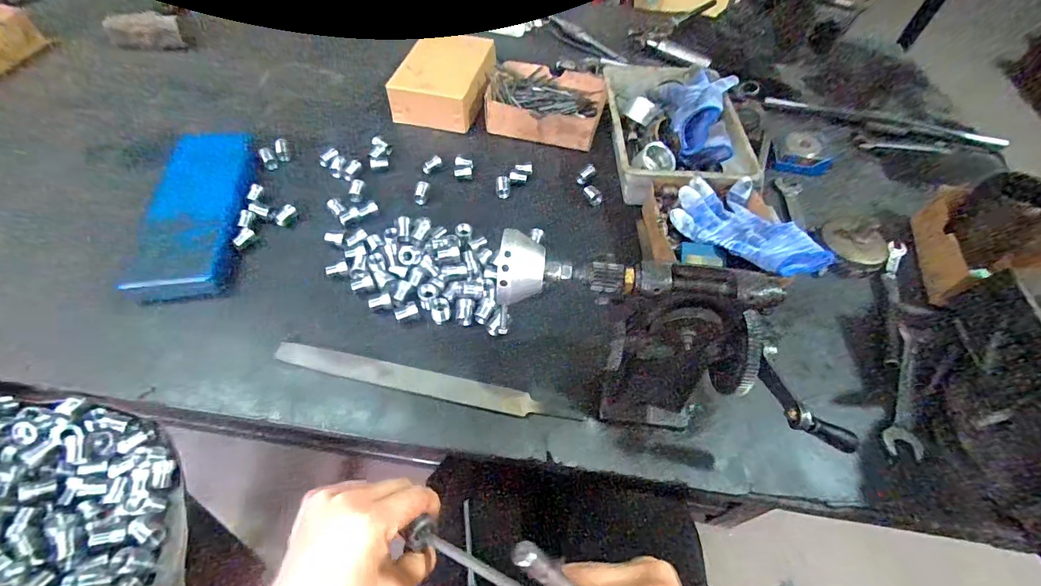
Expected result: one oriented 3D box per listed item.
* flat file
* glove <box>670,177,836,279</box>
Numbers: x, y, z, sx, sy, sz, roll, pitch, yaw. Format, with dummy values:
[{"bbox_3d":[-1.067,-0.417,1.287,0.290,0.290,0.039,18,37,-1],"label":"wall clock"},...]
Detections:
[{"bbox_3d":[-0.092,0.085,0.432,0.295,0.011,0.023,12,54,5],"label":"flat file"},{"bbox_3d":[0.255,-0.068,0.517,0.094,0.064,0.158,-21,58,-19],"label":"glove"}]

